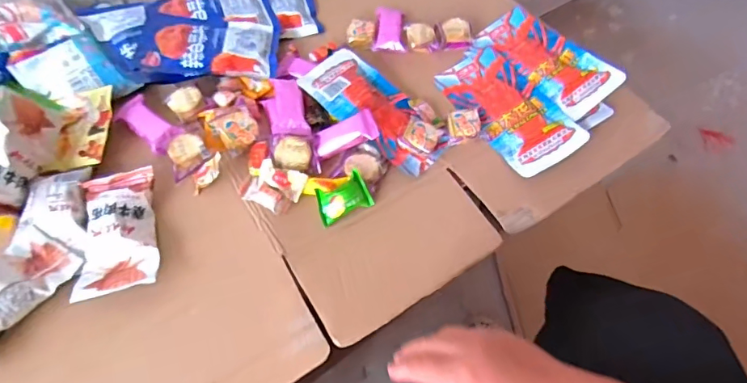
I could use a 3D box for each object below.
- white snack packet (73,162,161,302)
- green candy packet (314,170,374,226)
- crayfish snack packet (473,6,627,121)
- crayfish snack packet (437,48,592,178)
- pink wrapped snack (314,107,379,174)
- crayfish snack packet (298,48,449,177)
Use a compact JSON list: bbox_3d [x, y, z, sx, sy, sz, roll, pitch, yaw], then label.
[{"bbox_3d":[-0.264,0.044,0.491,0.074,0.031,0.140,-15,57,-8],"label":"white snack packet"},{"bbox_3d":[-0.033,0.008,0.522,0.059,0.041,0.017,-23,15,-19],"label":"green candy packet"},{"bbox_3d":[0.231,-0.179,0.639,0.092,0.032,0.199,-30,61,-15],"label":"crayfish snack packet"},{"bbox_3d":[0.169,-0.110,0.606,0.096,0.018,0.198,-27,60,-15],"label":"crayfish snack packet"},{"bbox_3d":[-0.036,-0.064,0.559,0.083,0.015,0.045,-29,60,2],"label":"pink wrapped snack"},{"bbox_3d":[0.004,-0.106,0.601,0.203,0.040,0.097,38,65,24],"label":"crayfish snack packet"}]

